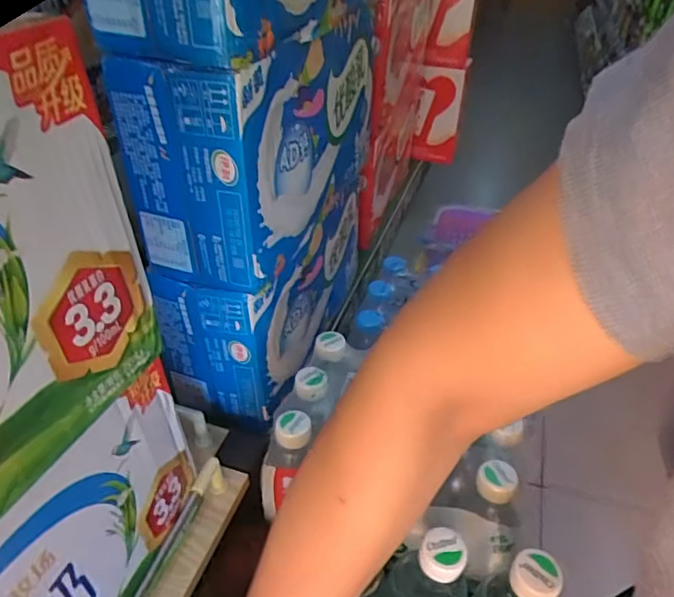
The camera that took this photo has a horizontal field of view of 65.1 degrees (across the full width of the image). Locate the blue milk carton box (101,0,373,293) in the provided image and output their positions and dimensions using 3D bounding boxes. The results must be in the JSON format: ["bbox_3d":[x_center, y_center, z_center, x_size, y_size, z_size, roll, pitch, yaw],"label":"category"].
[{"bbox_3d":[-0.067,-0.177,0.535,0.116,0.181,0.300,14,39,15],"label":"blue milk carton box"}]

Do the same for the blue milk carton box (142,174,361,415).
[{"bbox_3d":[-0.067,-0.033,0.653,0.113,0.188,0.335,14,39,15],"label":"blue milk carton box"}]

